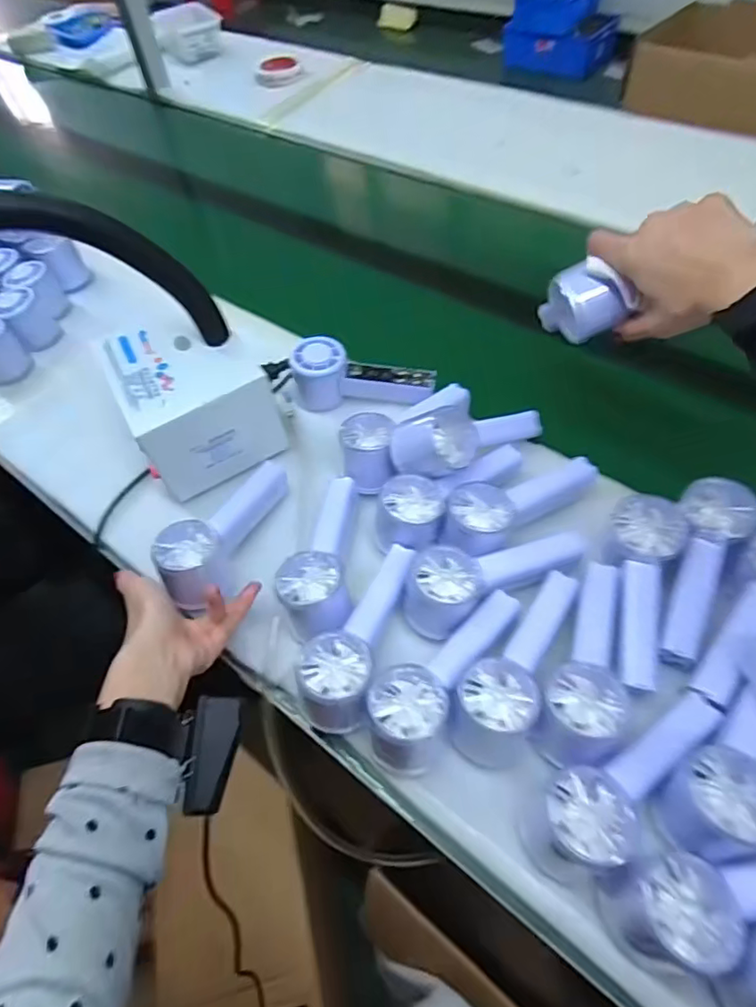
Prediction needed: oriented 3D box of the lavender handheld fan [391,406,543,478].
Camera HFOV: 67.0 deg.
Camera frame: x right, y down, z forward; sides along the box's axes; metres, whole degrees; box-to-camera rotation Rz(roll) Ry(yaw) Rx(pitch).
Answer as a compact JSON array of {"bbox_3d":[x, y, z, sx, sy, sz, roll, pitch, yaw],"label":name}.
[{"bbox_3d":[0.091,-0.066,0.519,0.155,0.050,0.058,-14,53,-23],"label":"lavender handheld fan"}]

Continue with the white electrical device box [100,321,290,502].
[{"bbox_3d":[-0.181,-0.103,0.571,0.127,0.102,0.131,-28,57,-14],"label":"white electrical device box"}]

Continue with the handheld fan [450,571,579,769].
[{"bbox_3d":[0.104,0.113,0.427,0.056,0.052,0.153,20,59,18],"label":"handheld fan"}]

